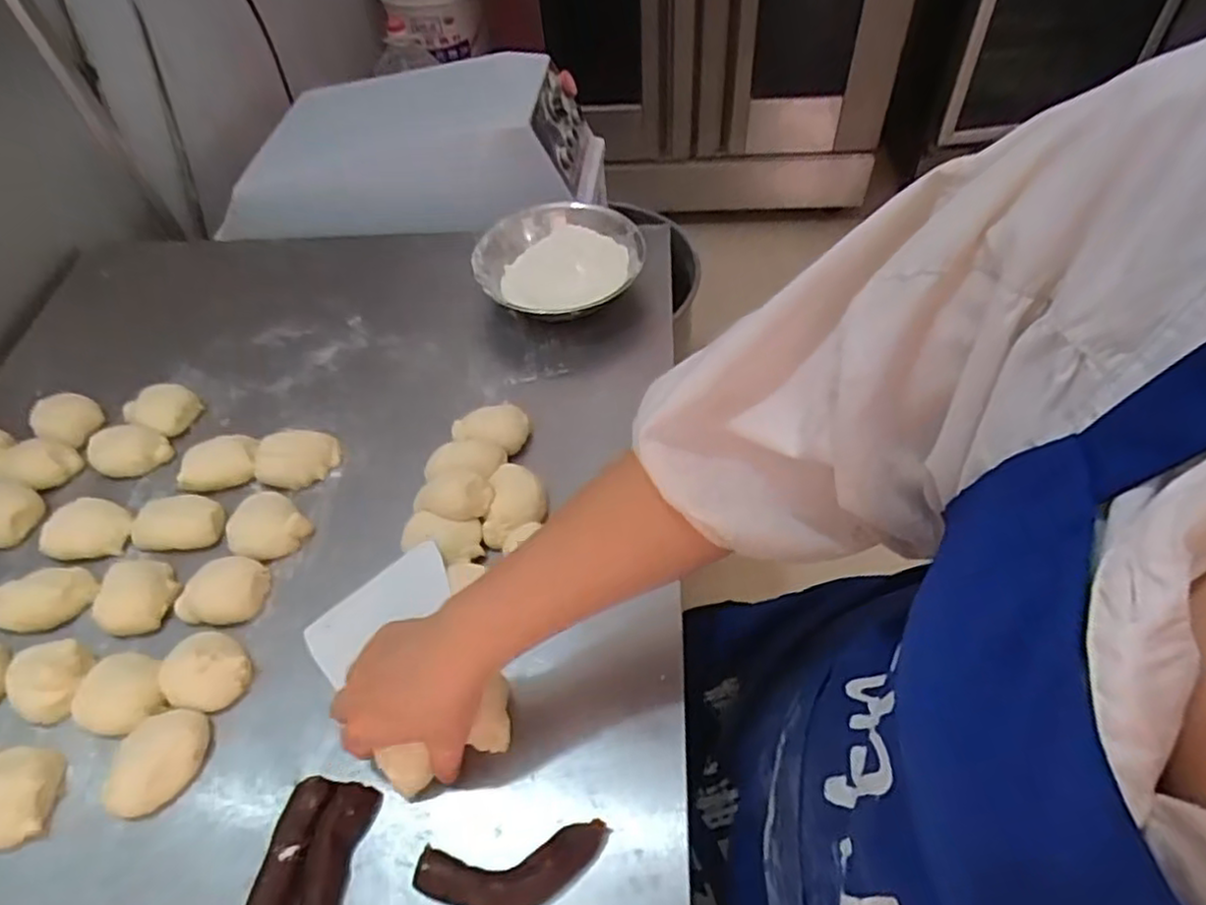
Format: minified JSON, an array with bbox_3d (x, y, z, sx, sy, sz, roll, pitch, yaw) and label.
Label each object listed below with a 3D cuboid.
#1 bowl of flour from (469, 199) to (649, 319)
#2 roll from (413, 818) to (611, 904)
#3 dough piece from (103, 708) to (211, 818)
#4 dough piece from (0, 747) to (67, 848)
[{"bbox_3d":[-0.047,-0.209,0.810,0.184,0.062,0.169,-2,53,3],"label":"bowl of flour"},{"bbox_3d":[-0.059,0.280,0.470,0.126,0.022,0.044,-9,53,-3],"label":"roll"},{"bbox_3d":[-0.333,0.229,0.524,0.057,0.027,0.077,28,59,23],"label":"dough piece"},{"bbox_3d":[-0.430,0.250,0.514,0.059,0.030,0.066,-4,53,1],"label":"dough piece"}]

